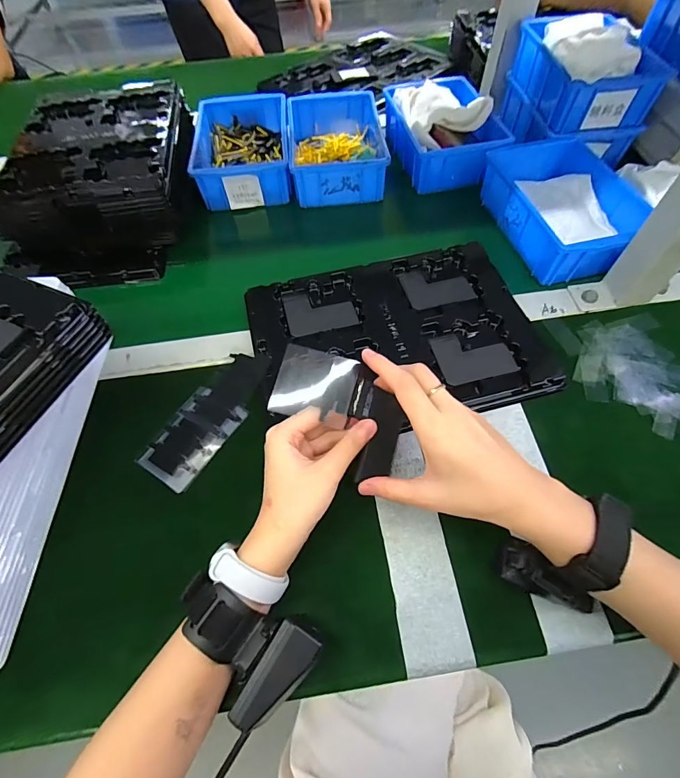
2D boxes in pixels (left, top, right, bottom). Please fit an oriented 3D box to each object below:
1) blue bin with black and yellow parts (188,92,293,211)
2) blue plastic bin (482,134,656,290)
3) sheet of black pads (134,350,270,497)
[{"bbox_3d":[-0.147,-0.374,0.603,0.139,0.060,0.215,-5,60,0],"label":"blue bin with black and yellow parts"},{"bbox_3d":[0.285,-0.229,0.503,0.139,0.065,0.202,-13,60,-5],"label":"blue plastic bin"},{"bbox_3d":[-0.131,0.025,0.402,0.061,0.011,0.156,30,65,18],"label":"sheet of black pads"}]

